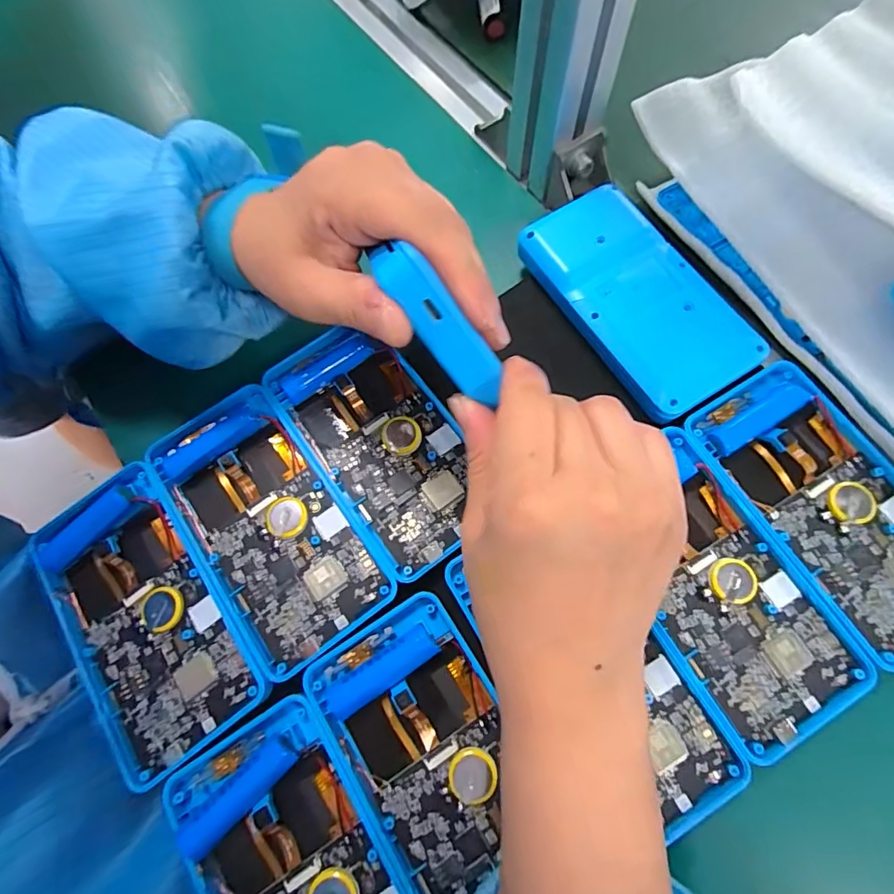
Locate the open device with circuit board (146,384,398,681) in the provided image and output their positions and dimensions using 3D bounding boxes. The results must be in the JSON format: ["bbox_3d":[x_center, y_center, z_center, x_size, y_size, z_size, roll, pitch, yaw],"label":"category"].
[{"bbox_3d":[-0.090,0.038,0.250,0.071,0.019,0.136,-34,73,-10],"label":"open device with circuit board"}]

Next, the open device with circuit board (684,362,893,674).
[{"bbox_3d":[0.184,0.026,0.240,0.070,0.015,0.136,-30,73,-8],"label":"open device with circuit board"}]

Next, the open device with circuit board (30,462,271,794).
[{"bbox_3d":[-0.146,0.080,0.236,0.069,0.018,0.132,-36,74,-10],"label":"open device with circuit board"}]

